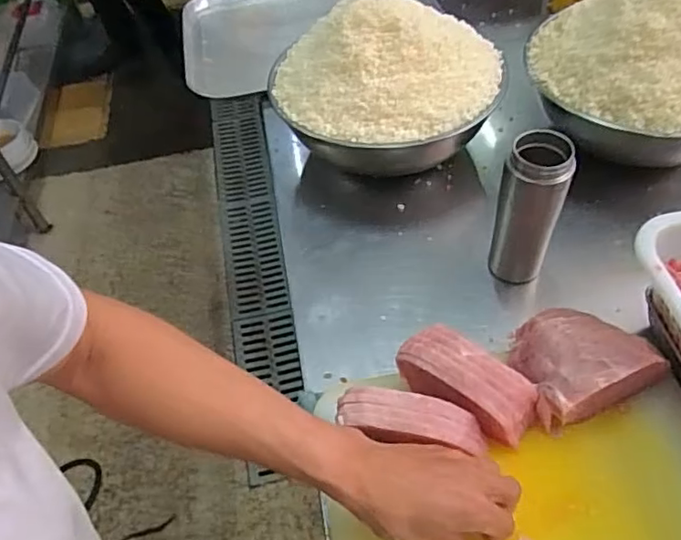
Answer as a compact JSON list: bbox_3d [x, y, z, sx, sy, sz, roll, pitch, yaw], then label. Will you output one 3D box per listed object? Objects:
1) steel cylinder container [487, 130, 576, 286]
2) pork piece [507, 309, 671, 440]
[{"bbox_3d":[0.204,-0.062,0.642,0.063,0.172,0.059,16,53,19],"label":"steel cylinder container"},{"bbox_3d":[0.216,0.080,0.553,0.114,0.047,0.105,-27,52,-16],"label":"pork piece"}]

